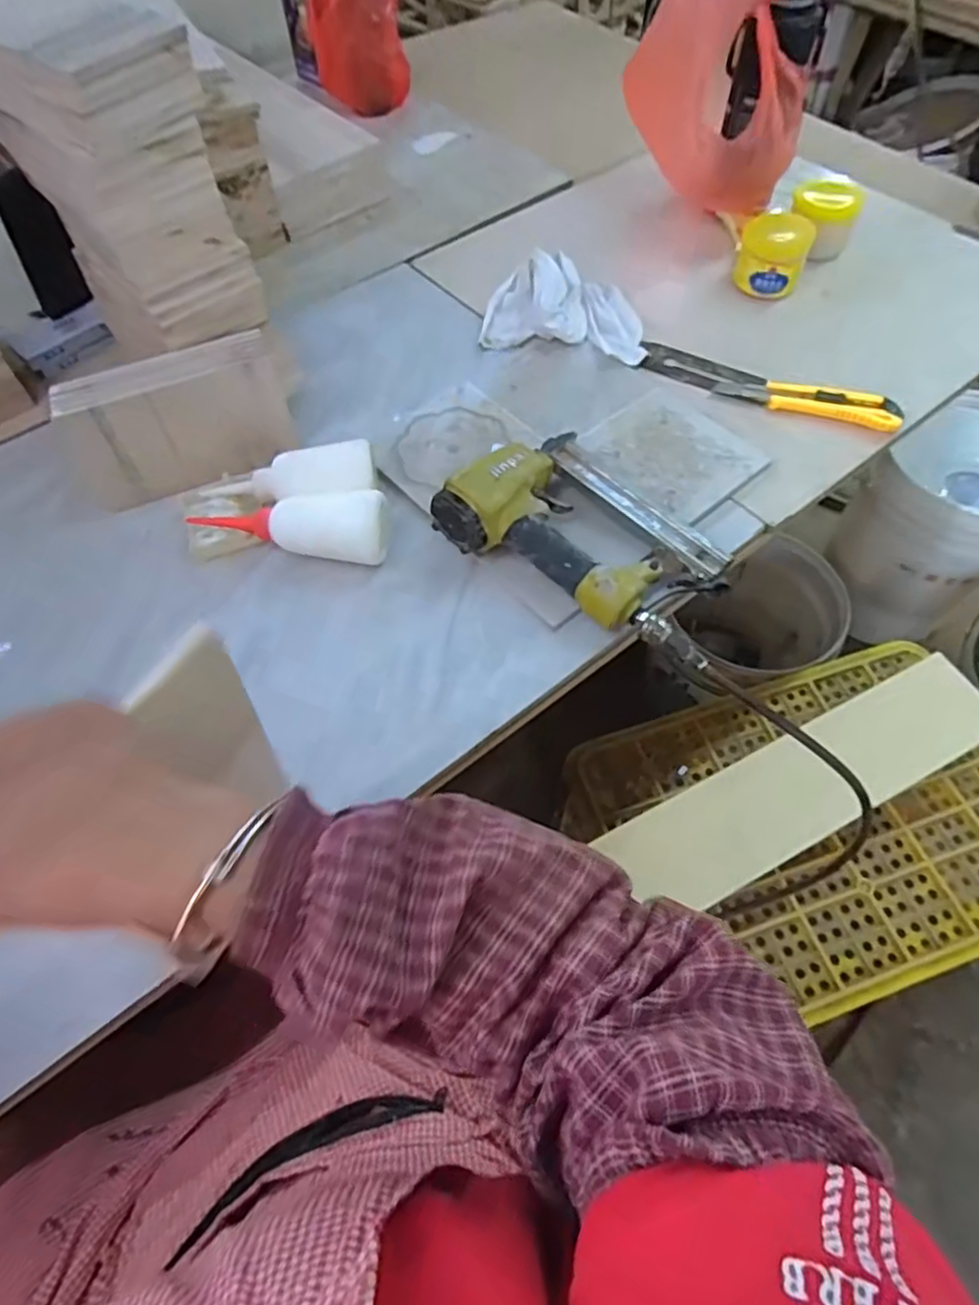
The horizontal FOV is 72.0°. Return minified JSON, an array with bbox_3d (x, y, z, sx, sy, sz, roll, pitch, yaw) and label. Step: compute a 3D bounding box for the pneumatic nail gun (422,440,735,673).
[{"bbox_3d":[0.093,-0.114,0.597,0.250,0.066,0.165,30,65,18],"label":"pneumatic nail gun"}]

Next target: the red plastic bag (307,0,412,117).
[{"bbox_3d":[-0.204,-0.970,1.018,0.141,0.226,0.133,-12,59,-5],"label":"red plastic bag"}]

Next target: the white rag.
[{"bbox_3d":[0.091,-0.410,0.779,0.193,0.059,0.134,12,60,9],"label":"white rag"}]

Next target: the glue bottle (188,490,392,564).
[{"bbox_3d":[-0.181,-0.111,0.610,0.180,0.063,0.049,1,59,2],"label":"glue bottle"}]

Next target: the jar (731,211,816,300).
[{"bbox_3d":[0.342,-0.479,0.815,0.080,0.060,0.079,18,61,12],"label":"jar"}]

